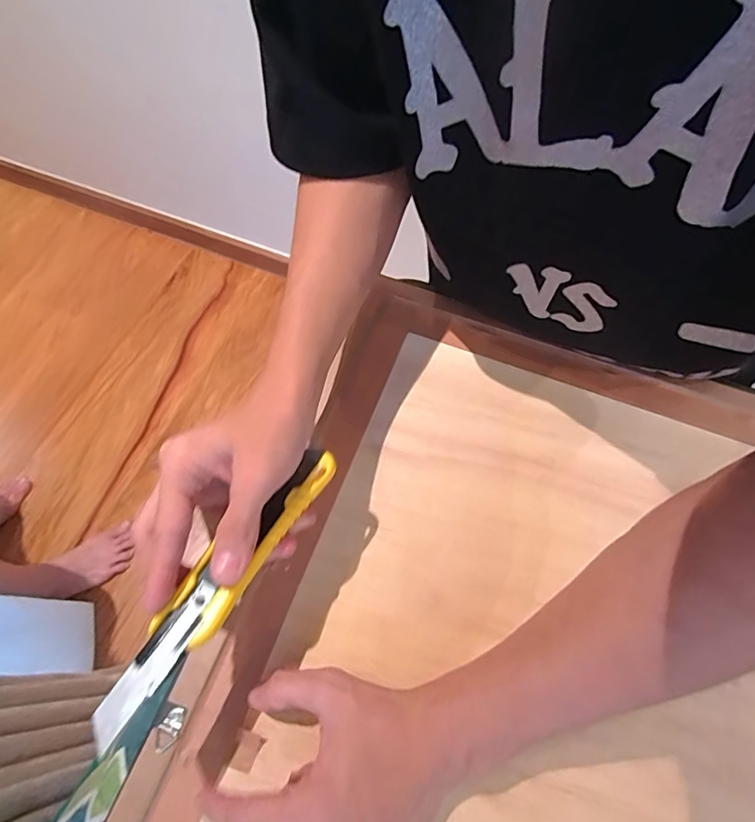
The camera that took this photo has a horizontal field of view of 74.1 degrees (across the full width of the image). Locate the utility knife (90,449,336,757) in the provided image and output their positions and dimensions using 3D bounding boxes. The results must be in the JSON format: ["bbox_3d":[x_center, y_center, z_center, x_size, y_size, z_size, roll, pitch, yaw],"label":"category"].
[{"bbox_3d":[-0.082,0.088,0.268,0.029,0.011,0.174,32,65,15],"label":"utility knife"}]

